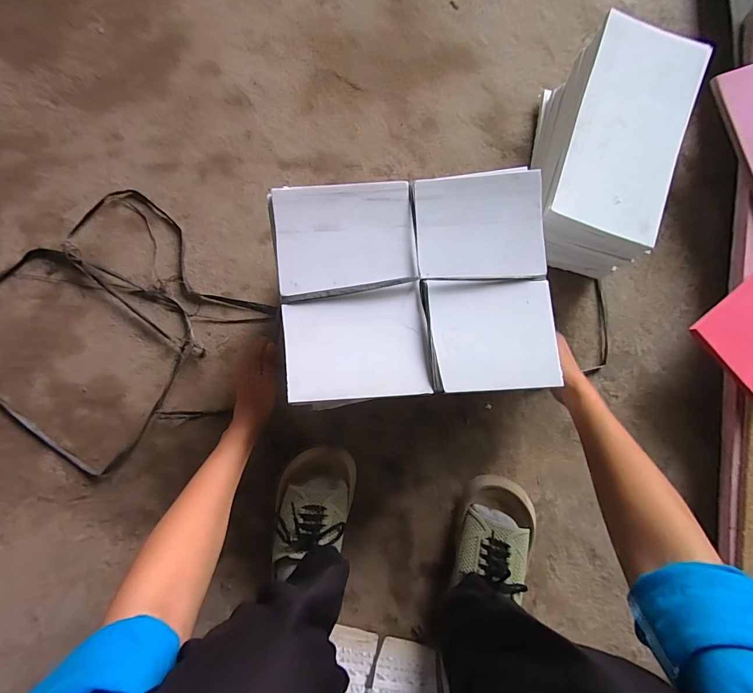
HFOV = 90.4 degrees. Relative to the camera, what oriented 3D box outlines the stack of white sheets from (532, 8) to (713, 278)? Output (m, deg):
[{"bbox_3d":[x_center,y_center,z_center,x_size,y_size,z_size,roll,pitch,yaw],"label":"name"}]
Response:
[{"bbox_3d":[0.307,-0.256,0.525,0.151,0.153,0.278,18,85,0],"label":"stack of white sheets"}]

